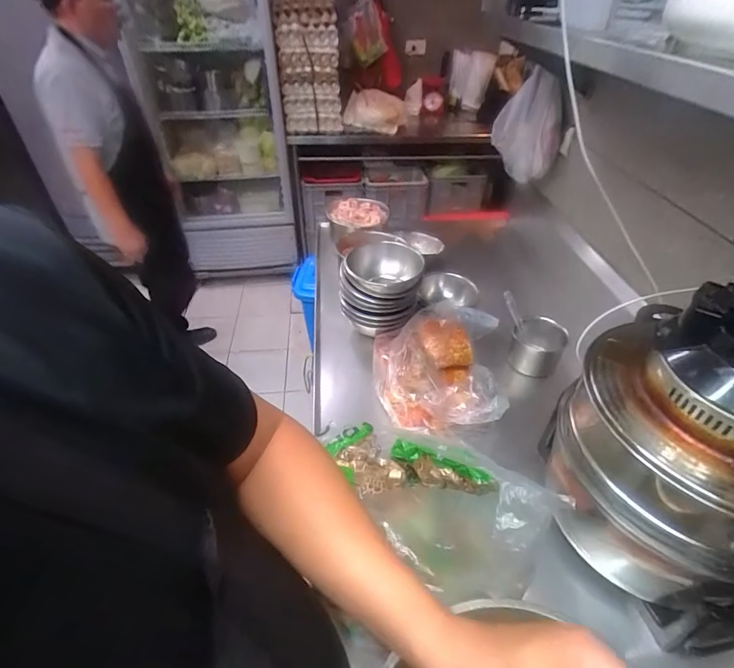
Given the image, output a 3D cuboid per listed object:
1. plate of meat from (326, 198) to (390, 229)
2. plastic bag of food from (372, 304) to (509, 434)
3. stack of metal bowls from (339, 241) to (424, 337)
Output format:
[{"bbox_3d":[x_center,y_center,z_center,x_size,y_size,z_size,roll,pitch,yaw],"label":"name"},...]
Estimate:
[{"bbox_3d":[-0.027,-0.367,1.291,0.182,0.052,0.125,2,41,1],"label":"plate of meat"},{"bbox_3d":[0.143,0.058,0.848,0.239,0.095,0.264,0,41,-1],"label":"plastic bag of food"},{"bbox_3d":[0.030,-0.099,0.952,0.171,0.148,0.144,2,41,1],"label":"stack of metal bowls"}]

